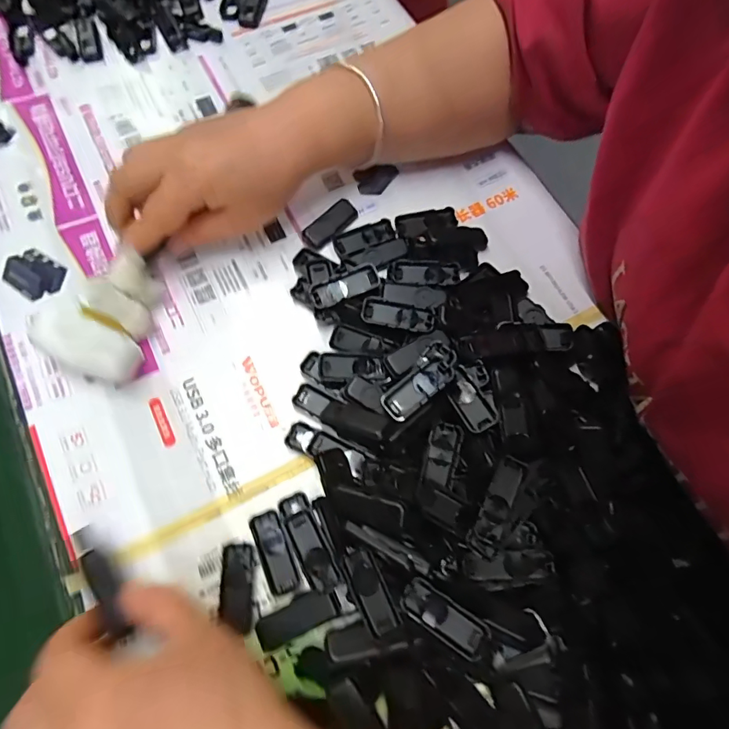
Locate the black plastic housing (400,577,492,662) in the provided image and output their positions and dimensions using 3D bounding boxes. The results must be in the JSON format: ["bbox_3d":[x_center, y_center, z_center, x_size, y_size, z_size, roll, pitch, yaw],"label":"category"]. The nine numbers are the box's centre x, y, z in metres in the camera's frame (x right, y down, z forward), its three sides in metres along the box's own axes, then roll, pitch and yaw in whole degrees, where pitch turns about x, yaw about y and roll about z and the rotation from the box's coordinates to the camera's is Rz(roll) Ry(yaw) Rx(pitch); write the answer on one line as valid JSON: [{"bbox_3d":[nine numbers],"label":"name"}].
[{"bbox_3d":[0.041,0.131,0.237,0.046,0.007,0.019,34,74,11],"label":"black plastic housing"}]

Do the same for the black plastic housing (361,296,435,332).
[{"bbox_3d":[0.022,-0.033,0.299,0.047,0.004,0.019,9,70,3],"label":"black plastic housing"}]

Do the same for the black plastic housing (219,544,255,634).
[{"bbox_3d":[-0.072,0.125,0.257,0.017,0.006,0.044,-3,70,-1],"label":"black plastic housing"}]

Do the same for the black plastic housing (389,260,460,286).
[{"bbox_3d":[0.042,-0.065,0.322,0.047,0.006,0.018,6,70,2],"label":"black plastic housing"}]

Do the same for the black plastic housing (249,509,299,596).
[{"bbox_3d":[-0.052,0.106,0.260,0.018,0.004,0.044,-22,72,-8],"label":"black plastic housing"}]

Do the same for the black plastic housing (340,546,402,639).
[{"bbox_3d":[0.003,0.119,0.242,0.017,0.009,0.044,-27,72,-9],"label":"black plastic housing"}]

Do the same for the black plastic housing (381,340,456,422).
[{"bbox_3d":[0.035,0.011,0.279,0.022,0.007,0.056,42,75,13],"label":"black plastic housing"}]

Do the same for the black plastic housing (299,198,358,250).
[{"bbox_3d":[-0.025,-0.103,0.338,0.048,0.007,0.019,-43,76,-14],"label":"black plastic housing"}]

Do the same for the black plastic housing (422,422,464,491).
[{"bbox_3d":[0.044,0.051,0.259,0.019,0.008,0.035,15,71,5],"label":"black plastic housing"}]

